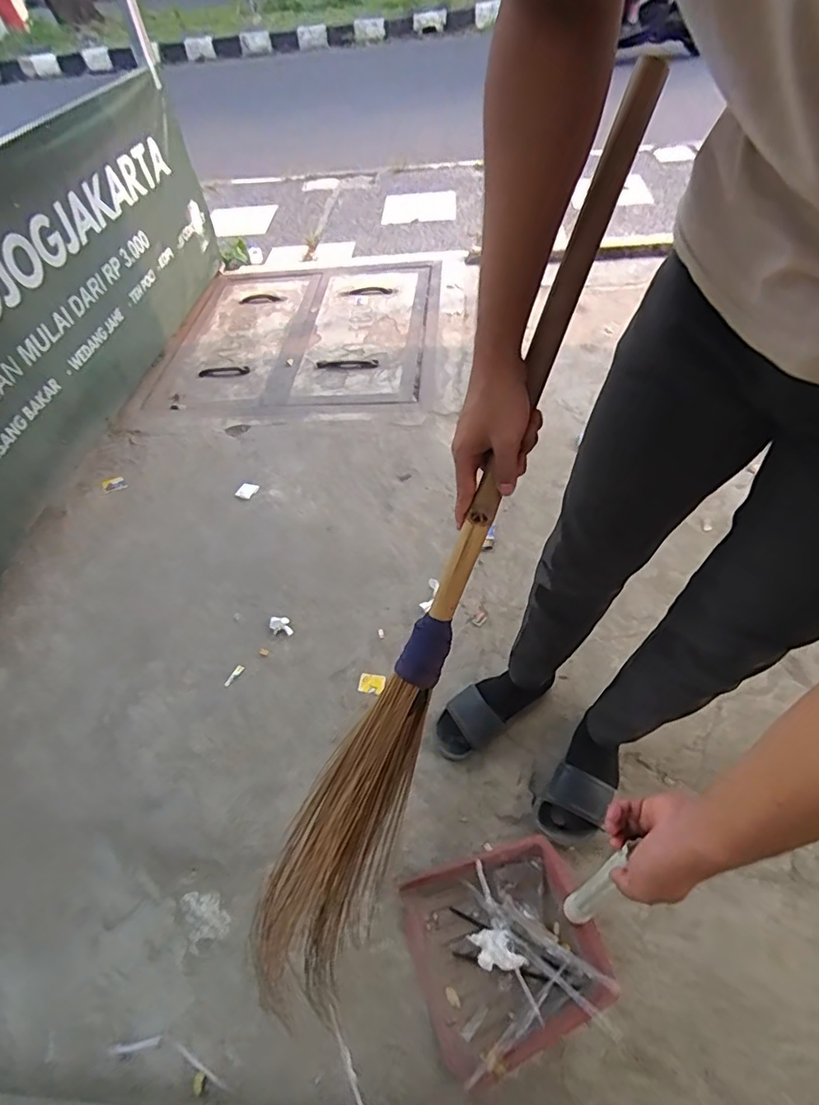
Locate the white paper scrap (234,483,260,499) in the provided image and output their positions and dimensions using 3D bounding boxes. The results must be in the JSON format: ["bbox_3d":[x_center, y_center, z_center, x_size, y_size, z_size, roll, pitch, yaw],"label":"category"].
[{"bbox_3d":[-0.477,-0.185,1.581,0.052,0.005,0.059,20,54,19],"label":"white paper scrap"}]

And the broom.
[{"bbox_3d":[0.018,0.090,0.573,0.097,1.040,0.099,28,16,24],"label":"broom"}]

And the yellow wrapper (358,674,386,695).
[{"bbox_3d":[-0.081,0.285,1.165,0.056,0.008,0.043,8,51,10],"label":"yellow wrapper"}]

